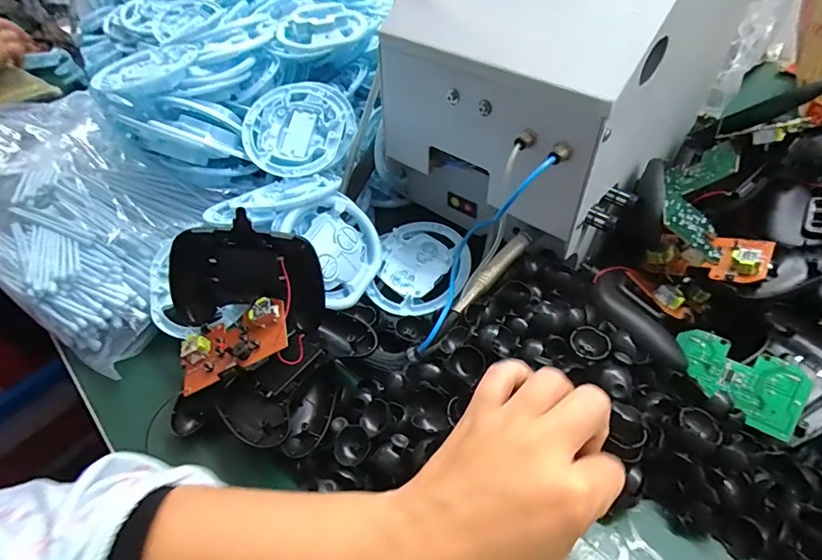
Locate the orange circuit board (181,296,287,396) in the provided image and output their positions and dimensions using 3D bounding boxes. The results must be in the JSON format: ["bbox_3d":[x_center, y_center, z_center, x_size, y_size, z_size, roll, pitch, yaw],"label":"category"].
[{"bbox_3d":[-0.140,0.048,0.370,0.089,0.017,0.053,-24,56,7],"label":"orange circuit board"}]

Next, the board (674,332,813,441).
[{"bbox_3d":[0.246,0.076,0.358,0.086,0.004,0.055,23,77,38],"label":"board"}]

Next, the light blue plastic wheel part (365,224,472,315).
[{"bbox_3d":[0.012,-0.012,0.457,0.091,0.018,0.105,3,59,19],"label":"light blue plastic wheel part"}]

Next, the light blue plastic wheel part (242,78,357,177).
[{"bbox_3d":[-0.113,-0.153,0.481,0.111,0.024,0.106,-23,74,-7],"label":"light blue plastic wheel part"}]

